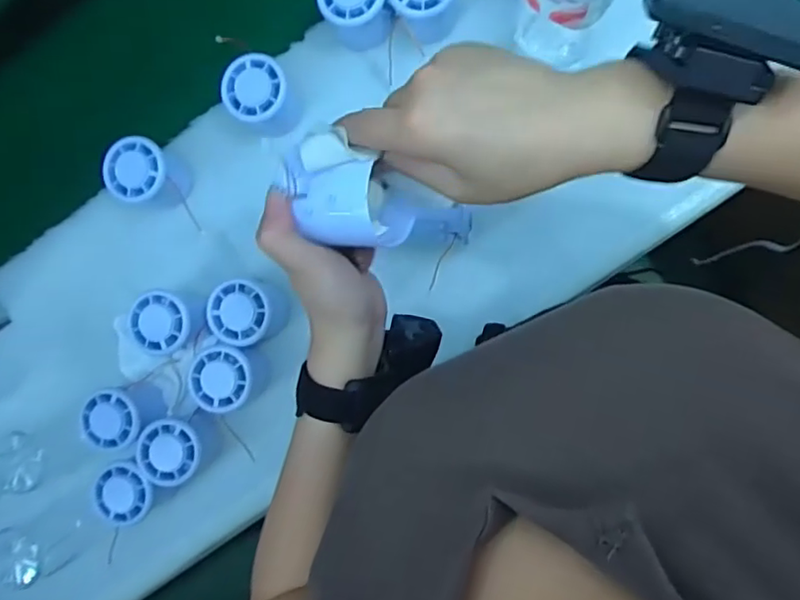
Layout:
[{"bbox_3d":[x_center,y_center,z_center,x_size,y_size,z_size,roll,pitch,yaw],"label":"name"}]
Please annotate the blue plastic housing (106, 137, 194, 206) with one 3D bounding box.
[{"bbox_3d":[-0.223,-0.111,0.534,0.054,0.059,0.052,0,90,8],"label":"blue plastic housing"}]

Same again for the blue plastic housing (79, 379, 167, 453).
[{"bbox_3d":[-0.244,0.102,0.528,0.055,0.045,0.050,0,90,8],"label":"blue plastic housing"}]

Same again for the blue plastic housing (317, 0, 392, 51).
[{"bbox_3d":[-0.041,-0.250,0.511,0.064,0.053,0.062,-2,90,8],"label":"blue plastic housing"}]

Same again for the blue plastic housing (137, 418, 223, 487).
[{"bbox_3d":[-0.194,0.130,0.526,0.052,0.049,0.054,0,90,8],"label":"blue plastic housing"}]

